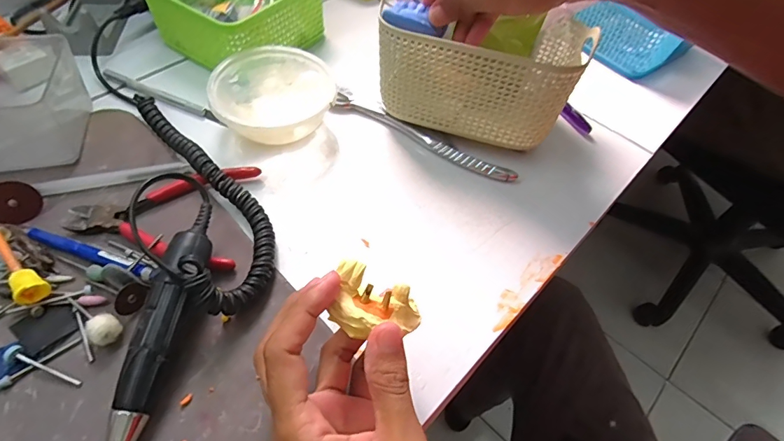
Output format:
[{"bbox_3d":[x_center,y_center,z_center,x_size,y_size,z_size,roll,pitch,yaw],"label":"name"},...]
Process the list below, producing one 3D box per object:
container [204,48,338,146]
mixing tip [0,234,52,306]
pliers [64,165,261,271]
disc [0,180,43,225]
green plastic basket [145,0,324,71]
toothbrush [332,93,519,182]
[{"bbox_3d":[-0.101,-0.103,0.377,0.100,0.043,0.096,3,54,-4],"label":"container"},{"bbox_3d":[-0.255,0.023,0.284,0.089,0.016,0.017,36,59,19],"label":"mixing tip"},{"bbox_3d":[-0.169,-0.007,0.319,0.121,0.006,0.093,2,54,-4],"label":"pliers"},{"bbox_3d":[-0.263,-0.012,0.301,0.004,0.029,0.030,4,40,47],"label":"disc"},{"bbox_3d":[-0.155,-0.215,0.439,0.129,0.062,0.125,29,57,15],"label":"green plastic basket"},{"bbox_3d":[0.024,-0.075,0.387,0.180,0.012,0.015,29,57,15],"label":"toothbrush"}]

